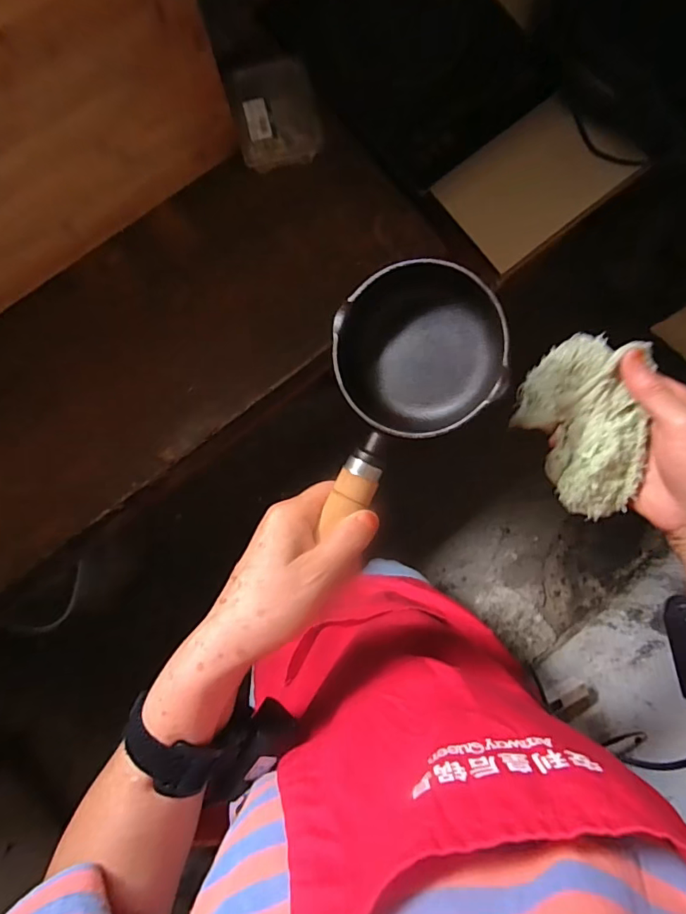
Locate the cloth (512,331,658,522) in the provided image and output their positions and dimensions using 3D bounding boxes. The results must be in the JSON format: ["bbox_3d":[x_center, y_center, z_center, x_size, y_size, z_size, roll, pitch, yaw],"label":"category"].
[{"bbox_3d":[0.183,-0.024,0.355,0.050,0.090,0.132,-11,80,-48],"label":"cloth"}]

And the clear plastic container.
[{"bbox_3d":[-0.089,-0.468,0.660,0.112,0.044,0.131,-12,86,-5],"label":"clear plastic container"}]

